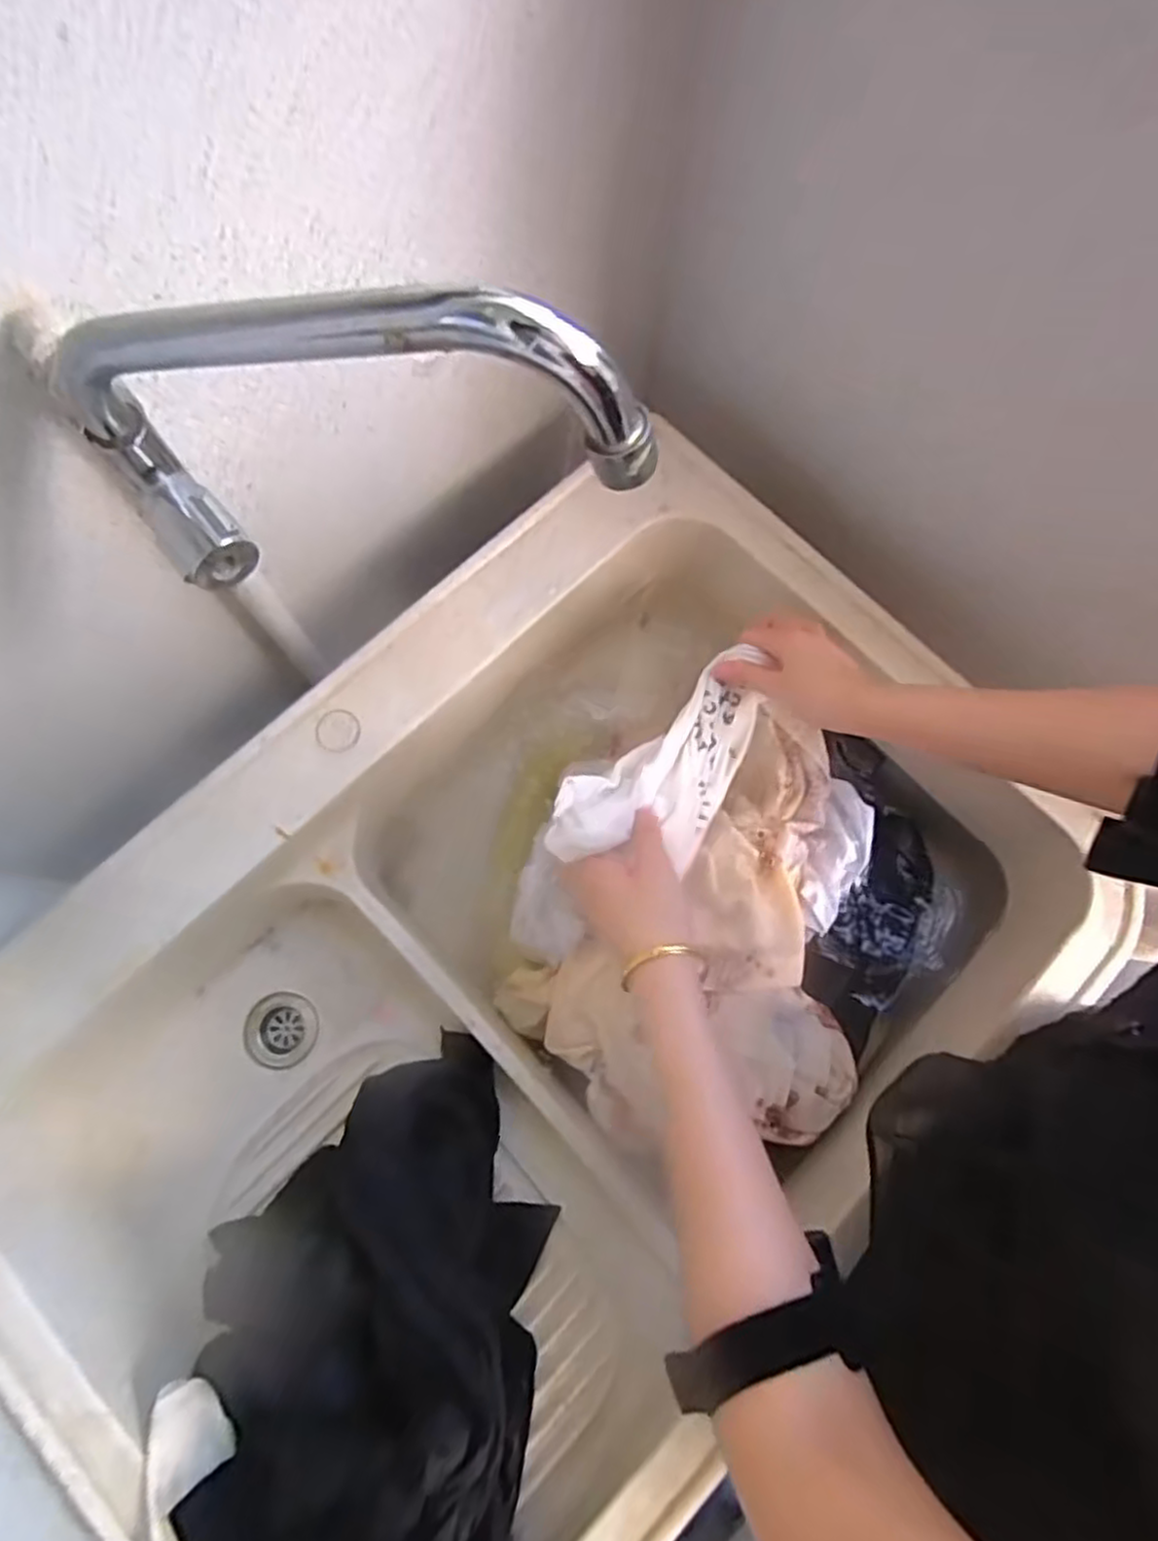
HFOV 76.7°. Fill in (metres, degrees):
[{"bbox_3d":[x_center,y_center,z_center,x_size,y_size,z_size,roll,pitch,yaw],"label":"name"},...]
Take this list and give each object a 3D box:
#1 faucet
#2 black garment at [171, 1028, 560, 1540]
[{"bbox_3d":[-0.094,-0.121,0.259,0.223,0.099,0.049,0,75,25],"label":"faucet"},{"bbox_3d":[-0.141,0.360,0.481,0.228,0.159,0.314,9,76,1],"label":"black garment"}]

